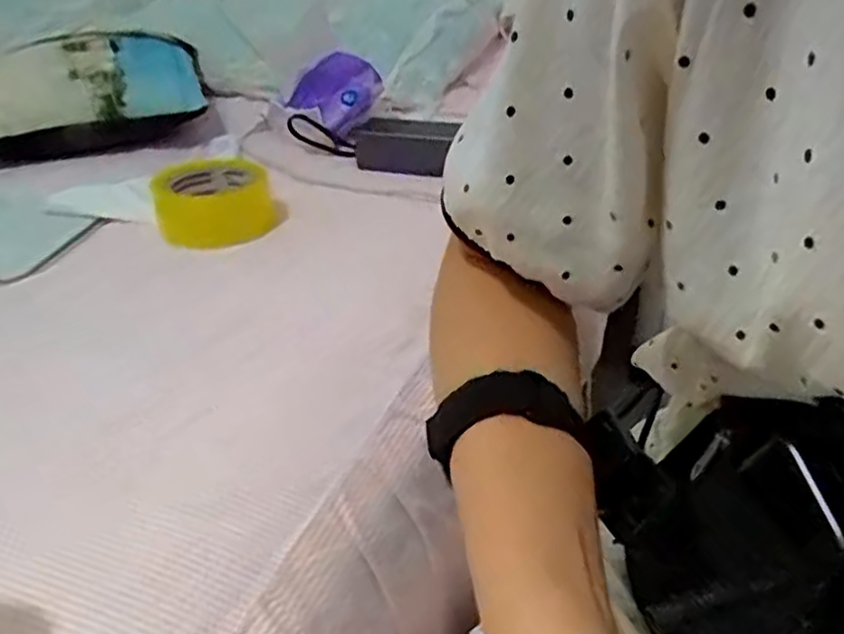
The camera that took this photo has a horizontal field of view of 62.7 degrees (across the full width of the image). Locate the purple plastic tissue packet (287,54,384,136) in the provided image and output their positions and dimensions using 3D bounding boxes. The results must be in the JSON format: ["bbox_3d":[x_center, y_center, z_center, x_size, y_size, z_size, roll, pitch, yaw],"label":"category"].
[{"bbox_3d":[-0.100,-0.280,0.849,0.025,0.081,0.128,-9,36,49],"label":"purple plastic tissue packet"}]

